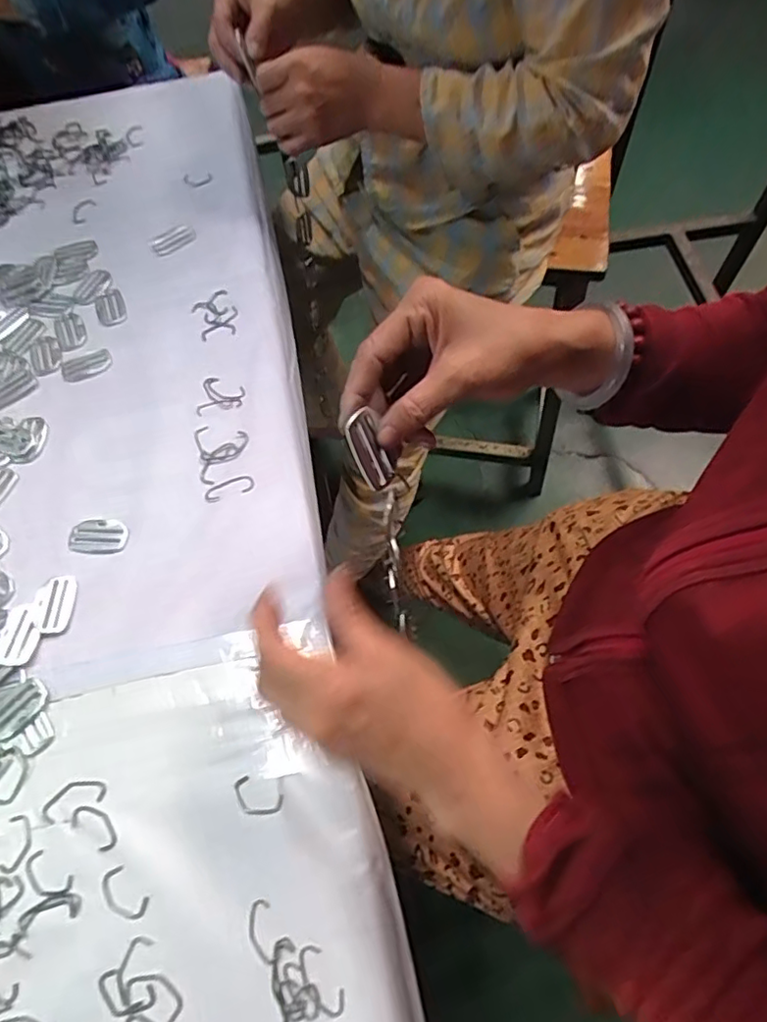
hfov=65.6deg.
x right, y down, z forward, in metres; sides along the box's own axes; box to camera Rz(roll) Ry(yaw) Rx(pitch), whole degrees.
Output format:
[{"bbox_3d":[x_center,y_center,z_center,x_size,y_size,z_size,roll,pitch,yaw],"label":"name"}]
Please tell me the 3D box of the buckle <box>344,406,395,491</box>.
[{"bbox_3d":[-0.007,-0.034,0.323,0.021,0.045,0.007,-33,32,-14],"label":"buckle"}]

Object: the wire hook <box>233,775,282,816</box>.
[{"bbox_3d":[-0.084,0.190,0.391,0.033,0.004,0.020,21,66,12],"label":"wire hook"}]

